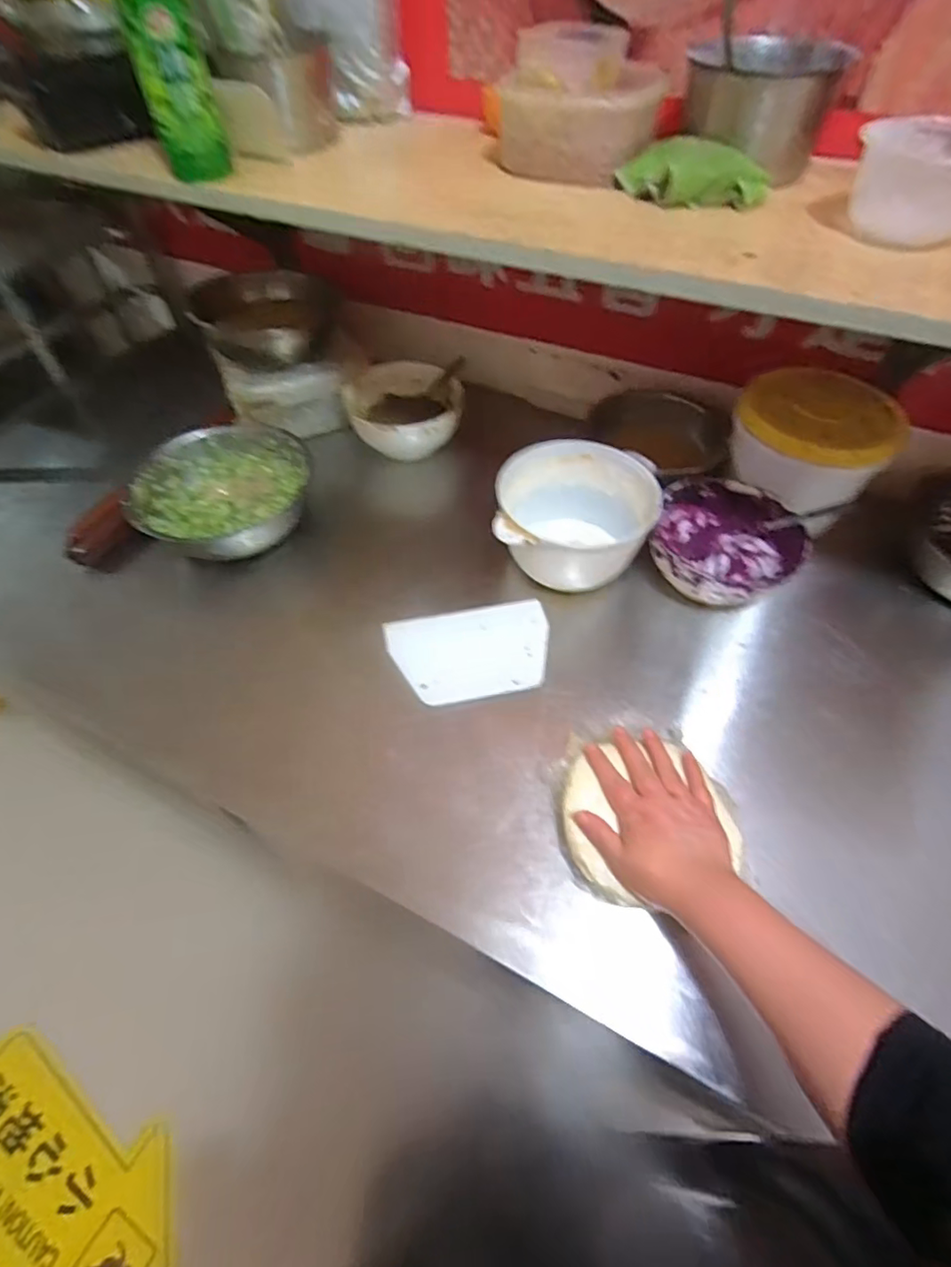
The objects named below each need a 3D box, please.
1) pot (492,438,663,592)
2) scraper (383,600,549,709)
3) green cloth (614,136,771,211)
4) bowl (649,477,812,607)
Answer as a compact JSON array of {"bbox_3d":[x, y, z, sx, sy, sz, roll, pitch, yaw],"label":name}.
[{"bbox_3d":[0.123,-0.142,0.707,0.187,0.137,0.165,1,54,2],"label":"pot"},{"bbox_3d":[-0.004,0.020,0.670,0.188,0.008,0.127,-10,53,-7],"label":"scraper"},{"bbox_3d":[0.205,-0.428,0.526,0.140,0.034,0.068,4,54,4],"label":"green cloth"},{"bbox_3d":[0.306,-0.107,0.703,0.162,0.073,0.177,-1,53,1],"label":"bowl"}]

